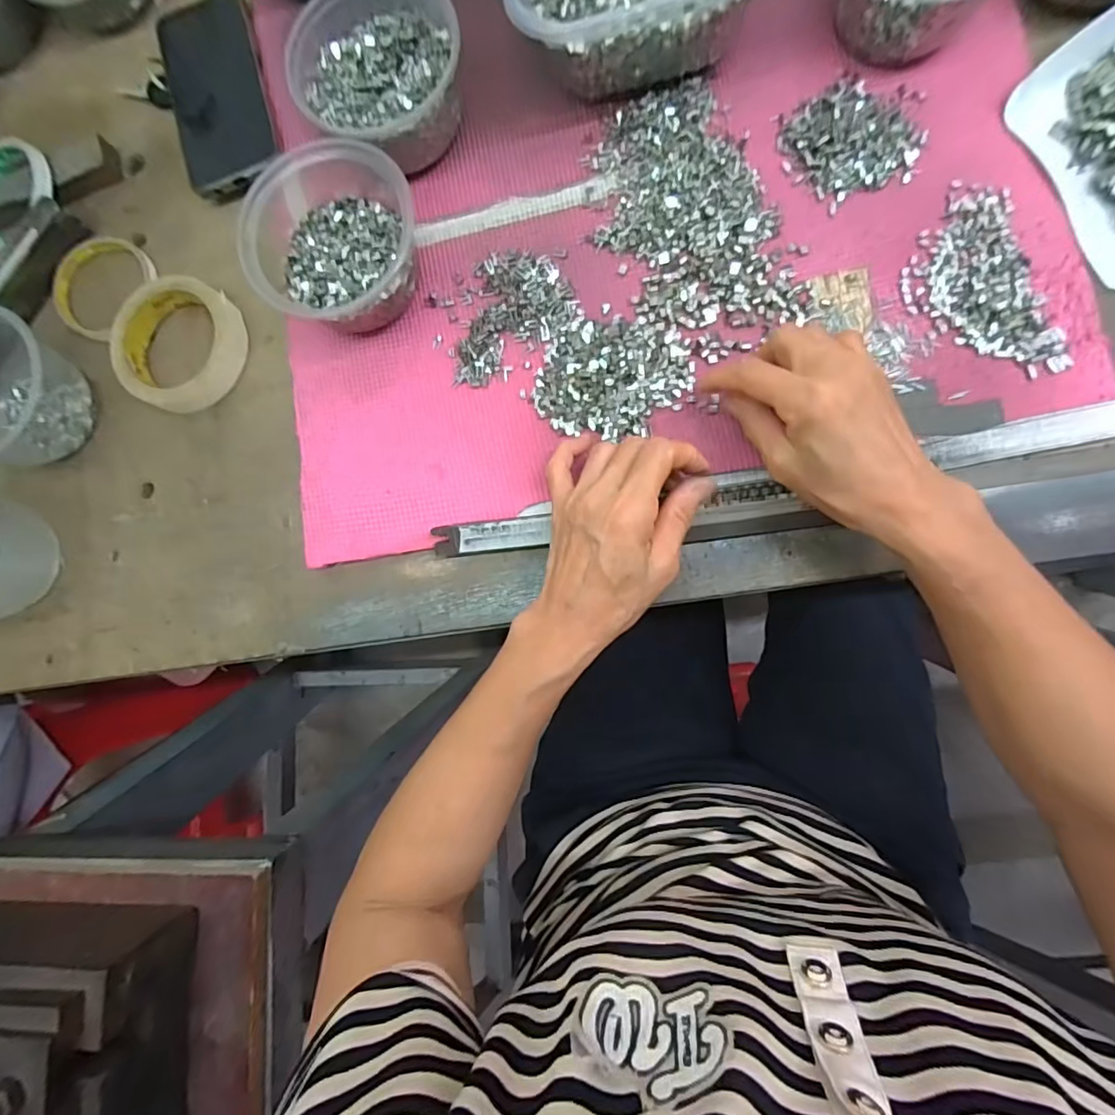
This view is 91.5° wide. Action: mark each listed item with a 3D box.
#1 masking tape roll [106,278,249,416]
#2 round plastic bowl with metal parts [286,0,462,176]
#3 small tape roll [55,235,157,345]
[{"bbox_3d":[-0.293,-0.164,0.415,0.104,0.022,0.096,-1,85,8],"label":"masking tape roll"},{"bbox_3d":[-0.118,-0.327,0.380,0.109,0.060,0.111,-1,85,8],"label":"round plastic bowl with metal parts"},{"bbox_3d":[-0.372,-0.225,0.443,0.072,0.016,0.084,45,92,9],"label":"small tape roll"}]

